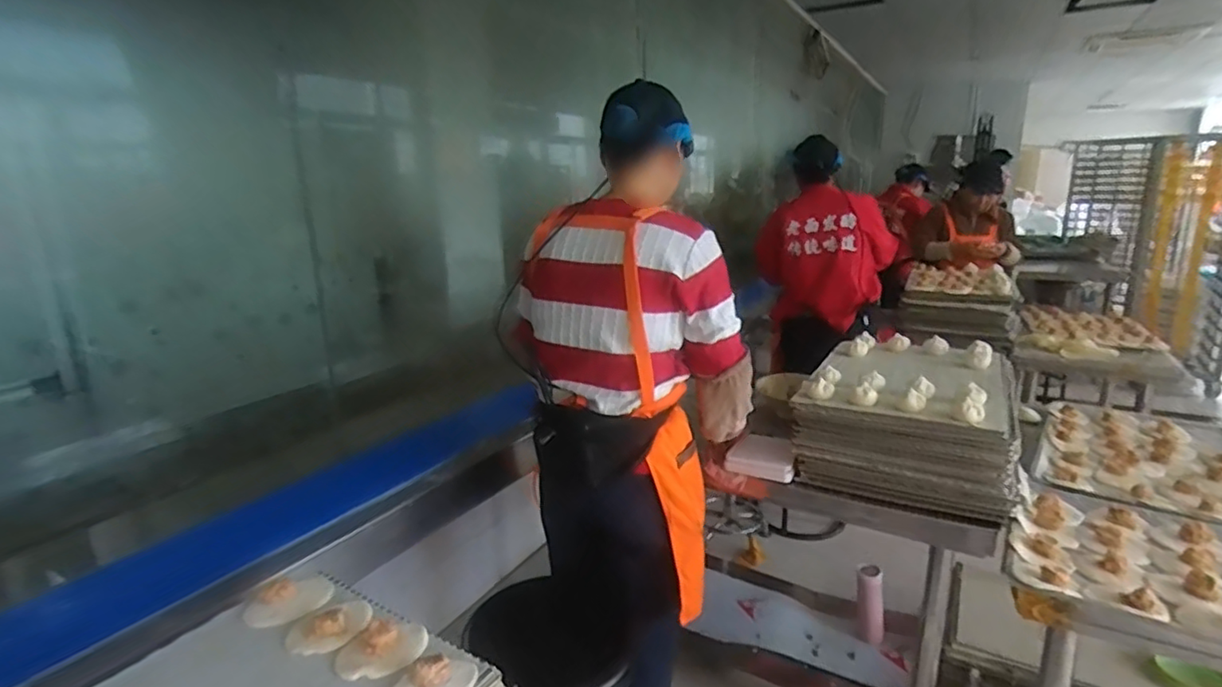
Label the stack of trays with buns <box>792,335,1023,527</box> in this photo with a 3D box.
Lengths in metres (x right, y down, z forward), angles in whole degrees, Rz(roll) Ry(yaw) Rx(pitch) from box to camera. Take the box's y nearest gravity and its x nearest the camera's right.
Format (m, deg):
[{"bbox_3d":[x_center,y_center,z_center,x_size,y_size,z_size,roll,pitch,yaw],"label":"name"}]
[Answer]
[{"bbox_3d":[0.693,0.154,1.420,0.422,0.205,0.533,8,17,29],"label":"stack of trays with buns"}]

